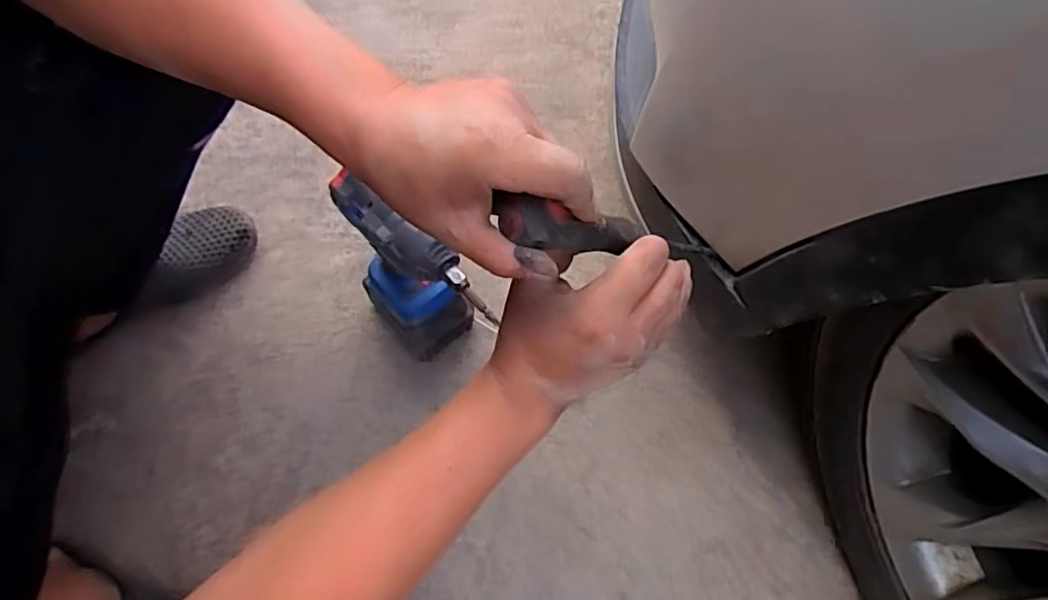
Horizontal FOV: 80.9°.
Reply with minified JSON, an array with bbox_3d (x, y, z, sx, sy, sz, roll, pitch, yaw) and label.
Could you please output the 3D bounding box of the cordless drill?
[{"bbox_3d":[-0.102,-0.004,0.637,0.076,0.286,0.162,-41,73,-14],"label":"cordless drill"}]

